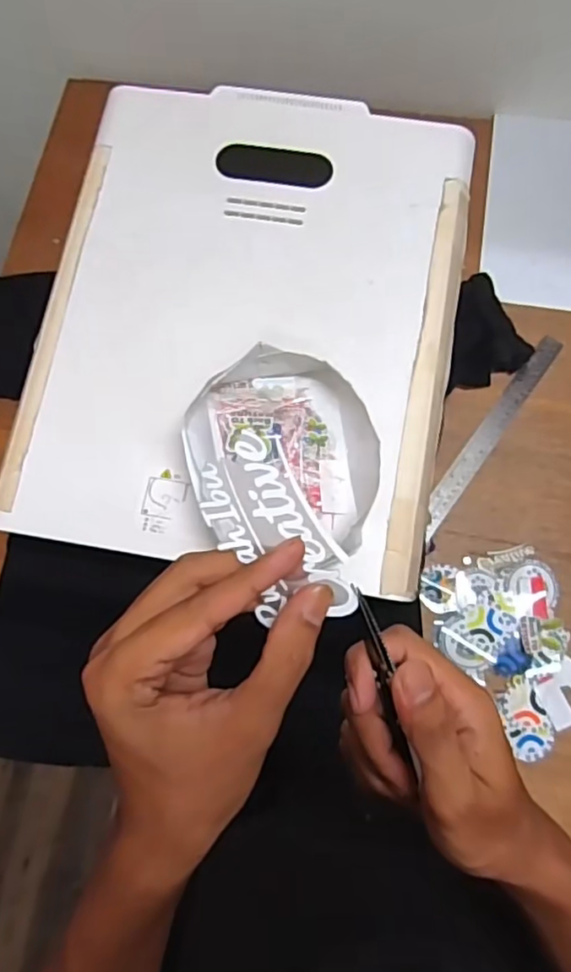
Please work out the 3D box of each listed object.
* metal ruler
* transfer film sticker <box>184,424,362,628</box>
[{"bbox_3d":[0.246,-0.064,0.752,0.029,0.005,0.294,34,79,11],"label":"metal ruler"},{"bbox_3d":[-0.006,0.019,0.263,0.043,0.006,0.088,-26,98,-1],"label":"transfer film sticker"}]

